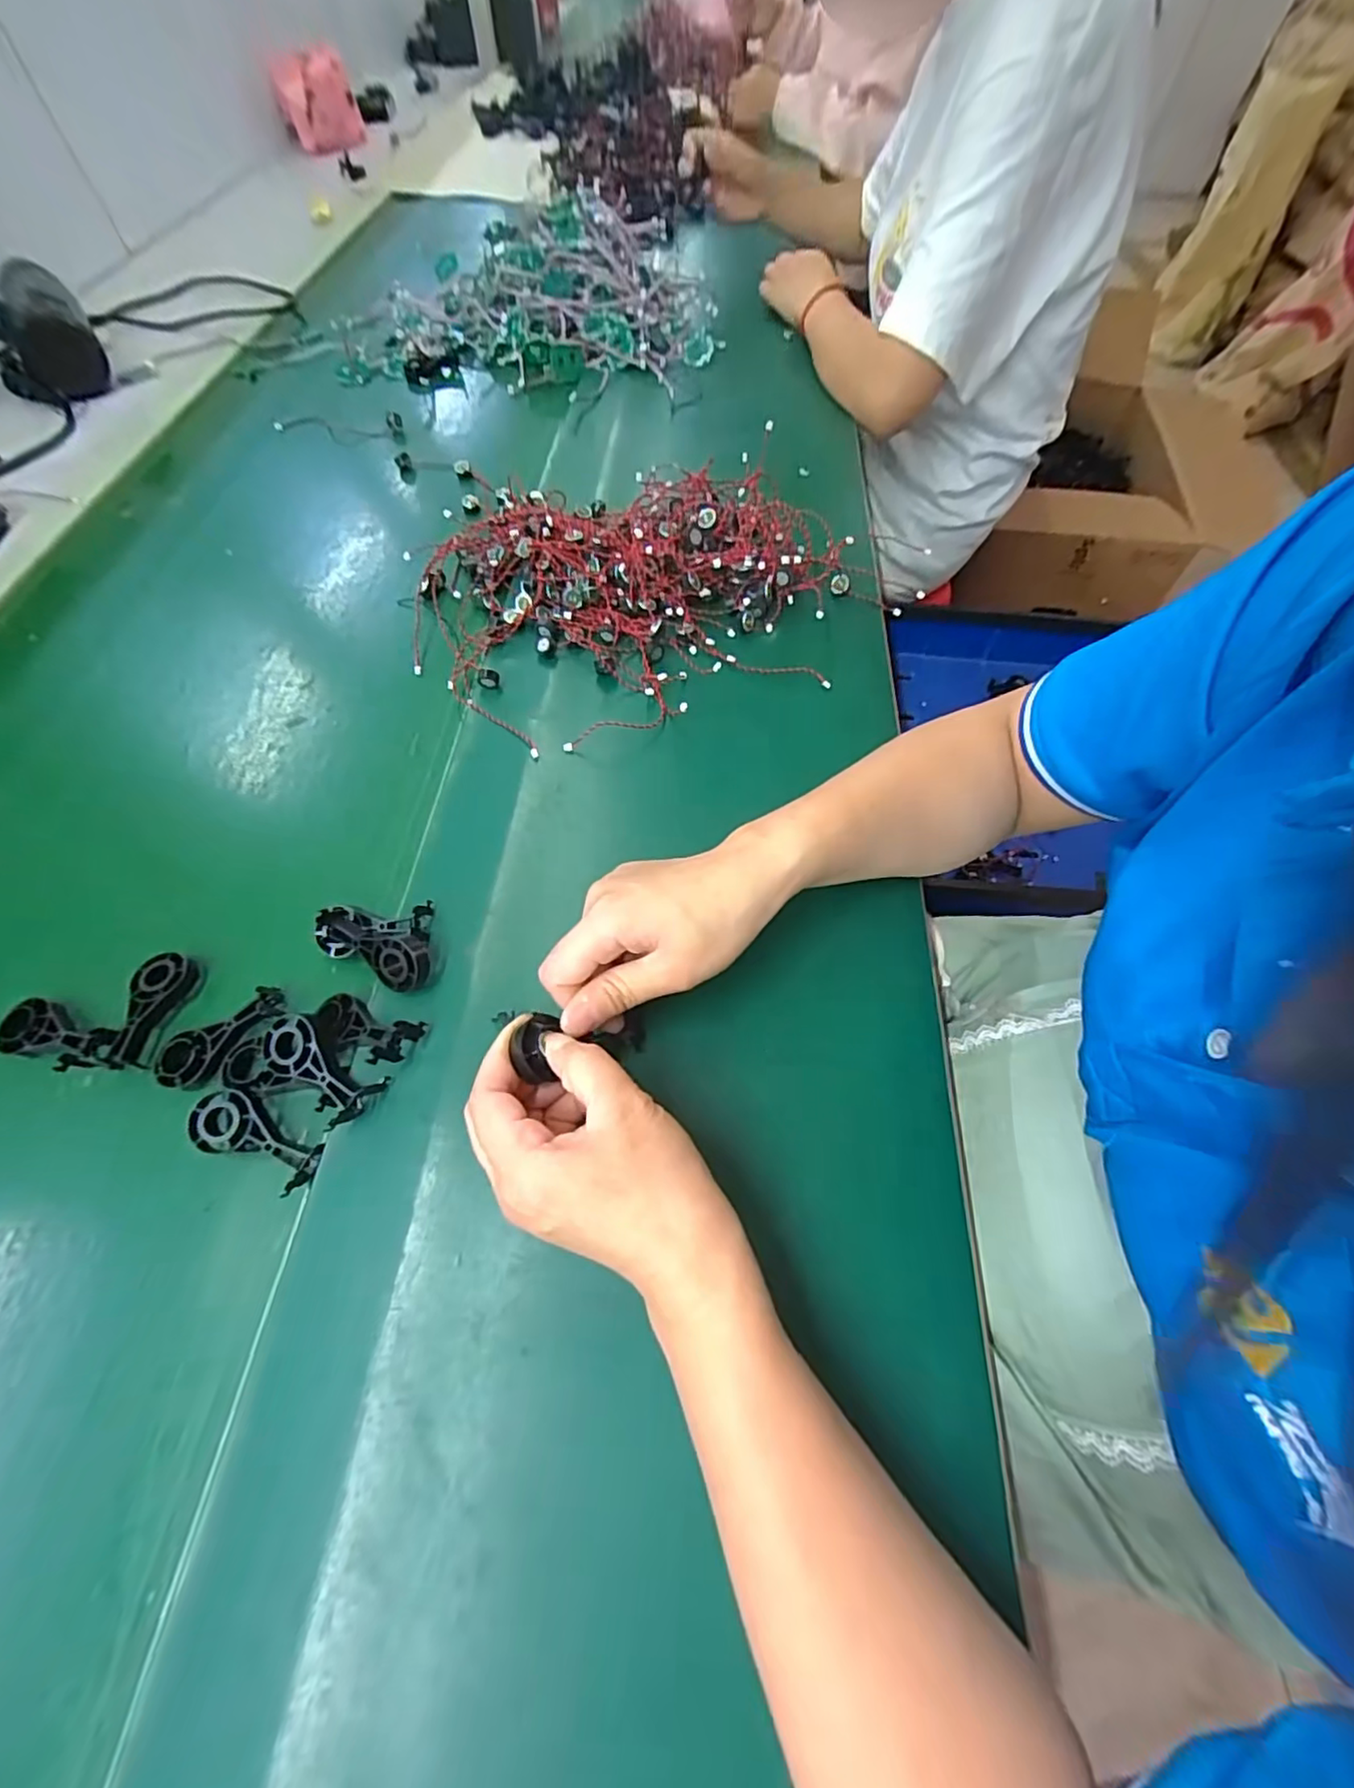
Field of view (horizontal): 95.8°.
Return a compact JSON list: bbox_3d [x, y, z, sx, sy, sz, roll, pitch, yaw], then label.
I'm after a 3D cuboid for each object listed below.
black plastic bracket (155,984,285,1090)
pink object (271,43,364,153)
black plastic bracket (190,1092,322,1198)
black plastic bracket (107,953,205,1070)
[{"bbox_3d":[-0.227,0.074,0.309,0.060,0.013,0.030,-34,67,-18],"label":"black plastic bracket"},{"bbox_3d":[-0.623,-1.380,1.067,0.130,0.108,0.031,-34,69,-19],"label":"pink object"},{"bbox_3d":[-0.194,0.115,0.285,0.060,0.020,0.025,22,63,11],"label":"black plastic bracket"},{"bbox_3d":[-0.272,0.059,0.316,0.023,0.016,0.059,2,61,1],"label":"black plastic bracket"}]

